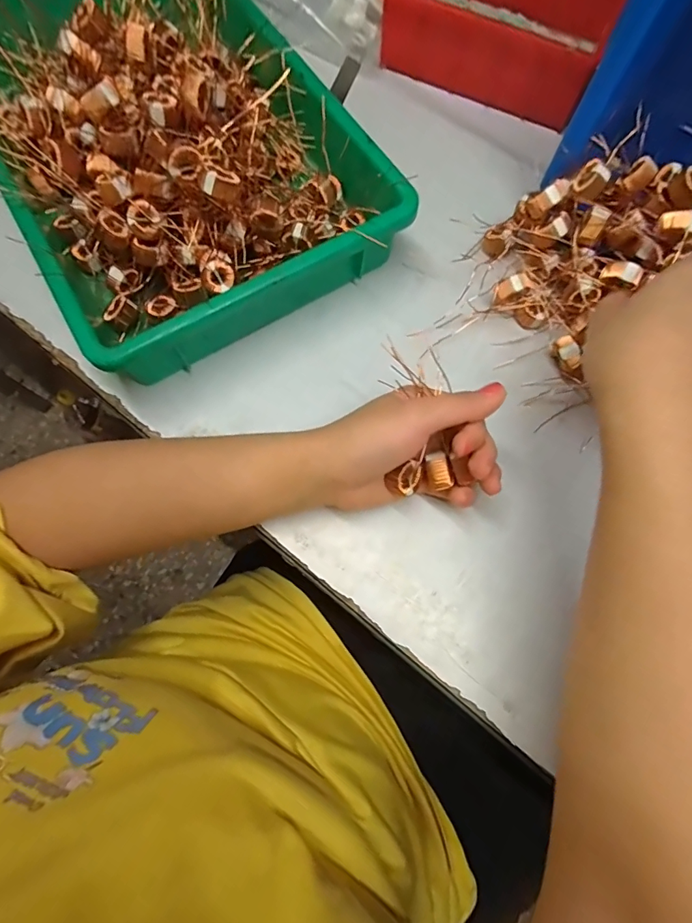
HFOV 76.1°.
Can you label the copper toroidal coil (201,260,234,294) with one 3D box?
[{"bbox_3d":[-0.087,-0.126,0.300,0.019,0.011,0.021,42,100,4],"label":"copper toroidal coil"}]

